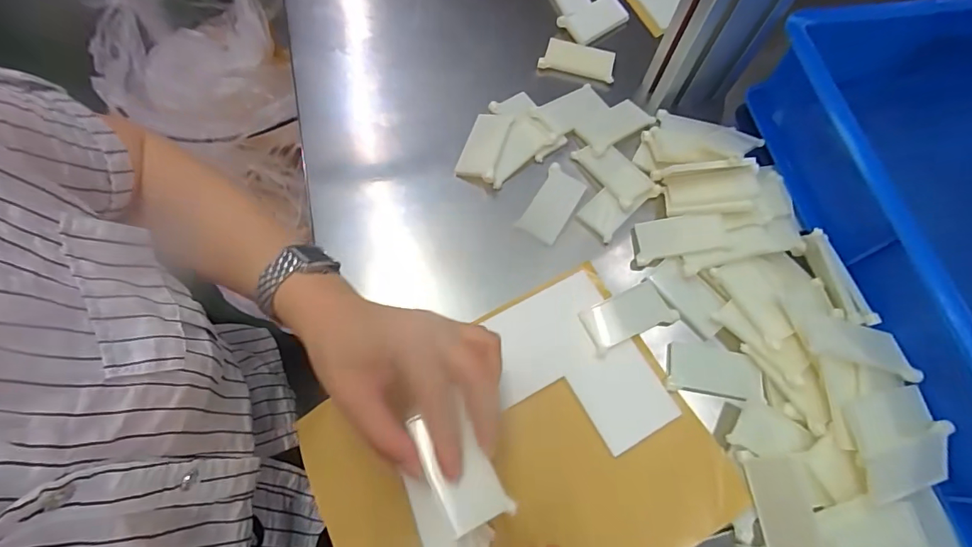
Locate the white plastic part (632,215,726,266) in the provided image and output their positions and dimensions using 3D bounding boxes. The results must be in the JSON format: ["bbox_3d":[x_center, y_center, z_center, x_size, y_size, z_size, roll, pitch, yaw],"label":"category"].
[{"bbox_3d":[0.165,-0.031,0.389,0.073,0.005,0.035,-11,69,10],"label":"white plastic part"}]

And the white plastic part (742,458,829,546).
[{"bbox_3d":[0.201,0.162,0.305,0.035,0.005,0.070,-22,58,34],"label":"white plastic part"}]

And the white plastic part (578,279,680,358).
[{"bbox_3d":[0.114,0.034,0.366,0.073,0.004,0.038,-24,72,-11],"label":"white plastic part"}]

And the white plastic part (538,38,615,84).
[{"bbox_3d":[0.094,-0.221,0.467,0.074,0.009,0.036,13,69,3],"label":"white plastic part"}]

